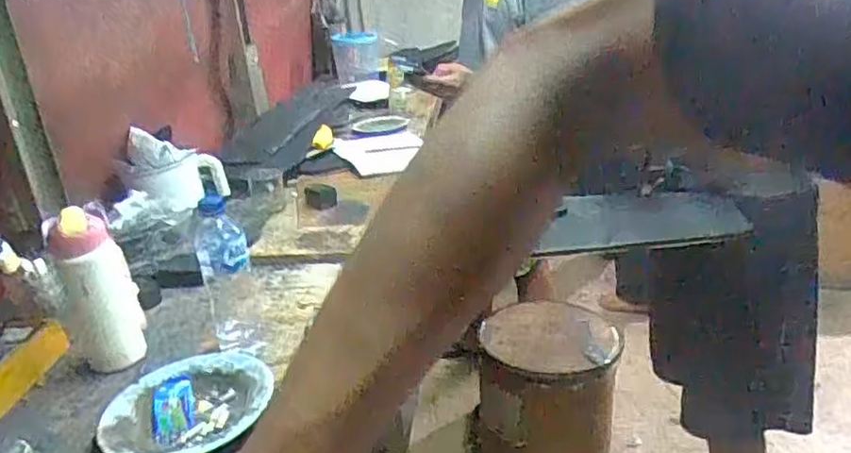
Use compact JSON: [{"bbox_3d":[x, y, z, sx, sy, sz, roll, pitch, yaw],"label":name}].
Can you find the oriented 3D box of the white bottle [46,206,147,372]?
[{"bbox_3d":[-0.450,0.084,0.926,0.085,0.222,0.080,-21,27,-34],"label":"white bottle"}]

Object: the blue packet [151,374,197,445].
[{"bbox_3d":[-0.305,0.219,0.815,0.052,0.020,0.106,-11,23,-15],"label":"blue packet"}]

